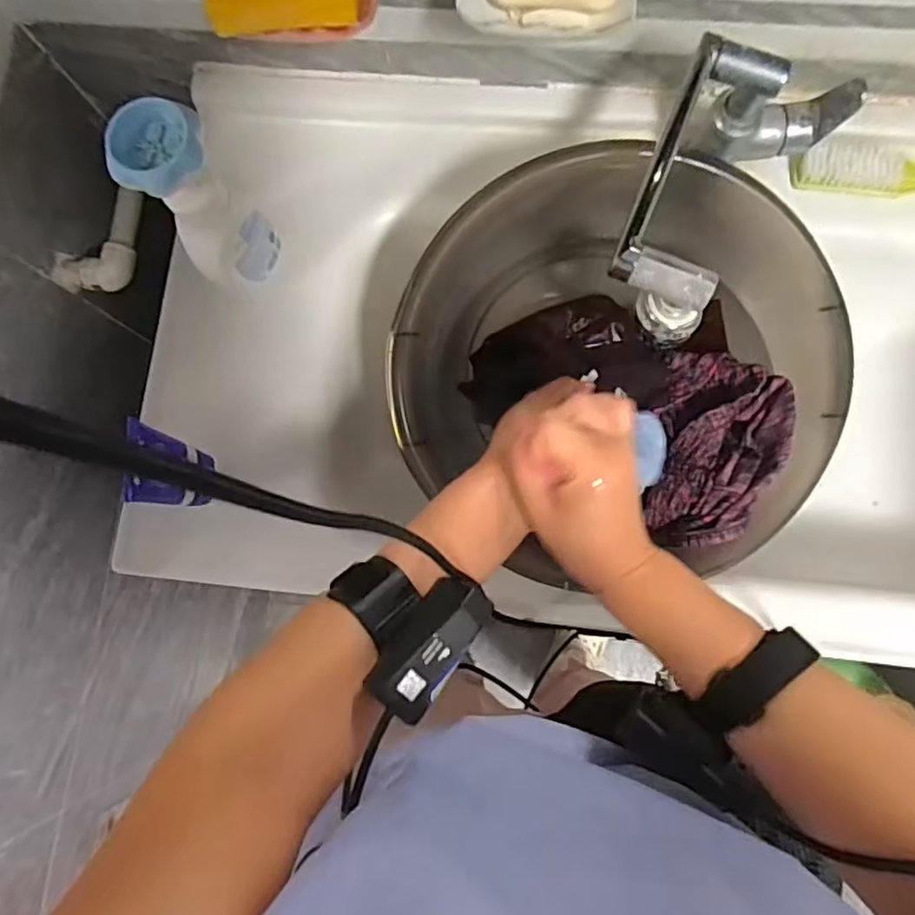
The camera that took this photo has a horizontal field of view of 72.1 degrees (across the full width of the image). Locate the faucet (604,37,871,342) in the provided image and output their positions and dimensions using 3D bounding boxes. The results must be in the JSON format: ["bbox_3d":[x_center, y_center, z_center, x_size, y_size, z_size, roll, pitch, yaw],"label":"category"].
[{"bbox_3d":[0.196,-0.214,0.487,0.107,0.113,0.255,36,86,9],"label":"faucet"}]

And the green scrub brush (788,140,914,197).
[{"bbox_3d":[0.435,-0.252,0.575,0.244,0.041,0.033,8,82,6],"label":"green scrub brush"}]

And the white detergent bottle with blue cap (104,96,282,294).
[{"bbox_3d":[-0.210,-0.209,0.528,0.067,0.170,0.072,-1,81,4],"label":"white detergent bottle with blue cap"}]

